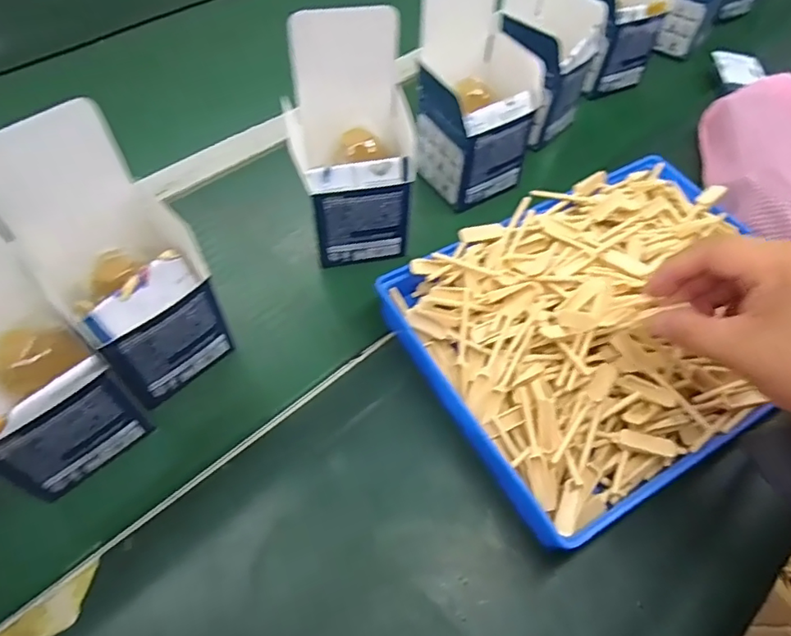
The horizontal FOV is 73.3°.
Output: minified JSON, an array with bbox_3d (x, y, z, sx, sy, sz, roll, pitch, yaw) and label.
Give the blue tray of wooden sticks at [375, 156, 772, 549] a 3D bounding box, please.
[{"bbox_3d":[0.170,-0.003,0.422,0.315,0.067,0.228,-27,62,-19],"label":"blue tray of wooden sticks"}]

